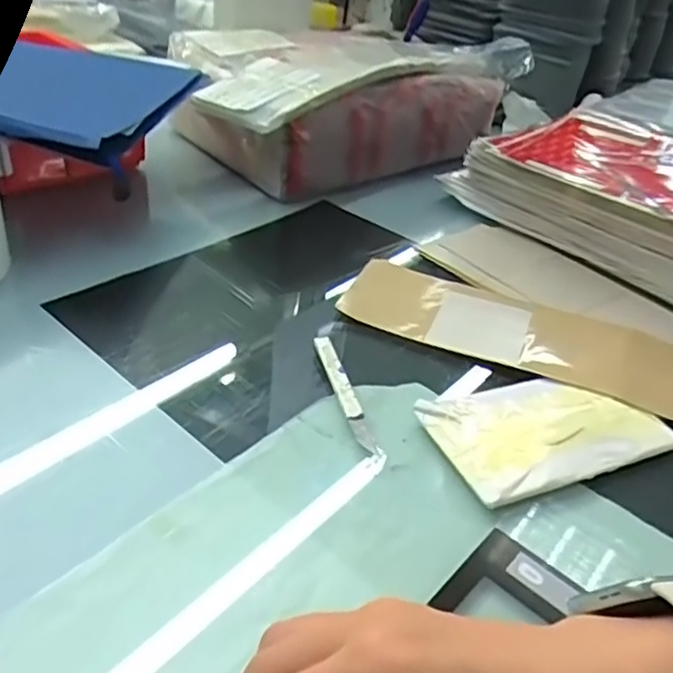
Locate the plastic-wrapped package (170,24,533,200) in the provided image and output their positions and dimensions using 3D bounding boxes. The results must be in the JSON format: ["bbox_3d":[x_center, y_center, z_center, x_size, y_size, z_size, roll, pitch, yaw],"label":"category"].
[{"bbox_3d":[0.003,-0.253,0.707,0.361,0.118,0.224,-23,46,-32],"label":"plastic-wrapped package"}]

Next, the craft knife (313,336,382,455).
[{"bbox_3d":[0.004,0.033,0.401,0.011,0.012,0.100,-5,38,-19],"label":"craft knife"}]

